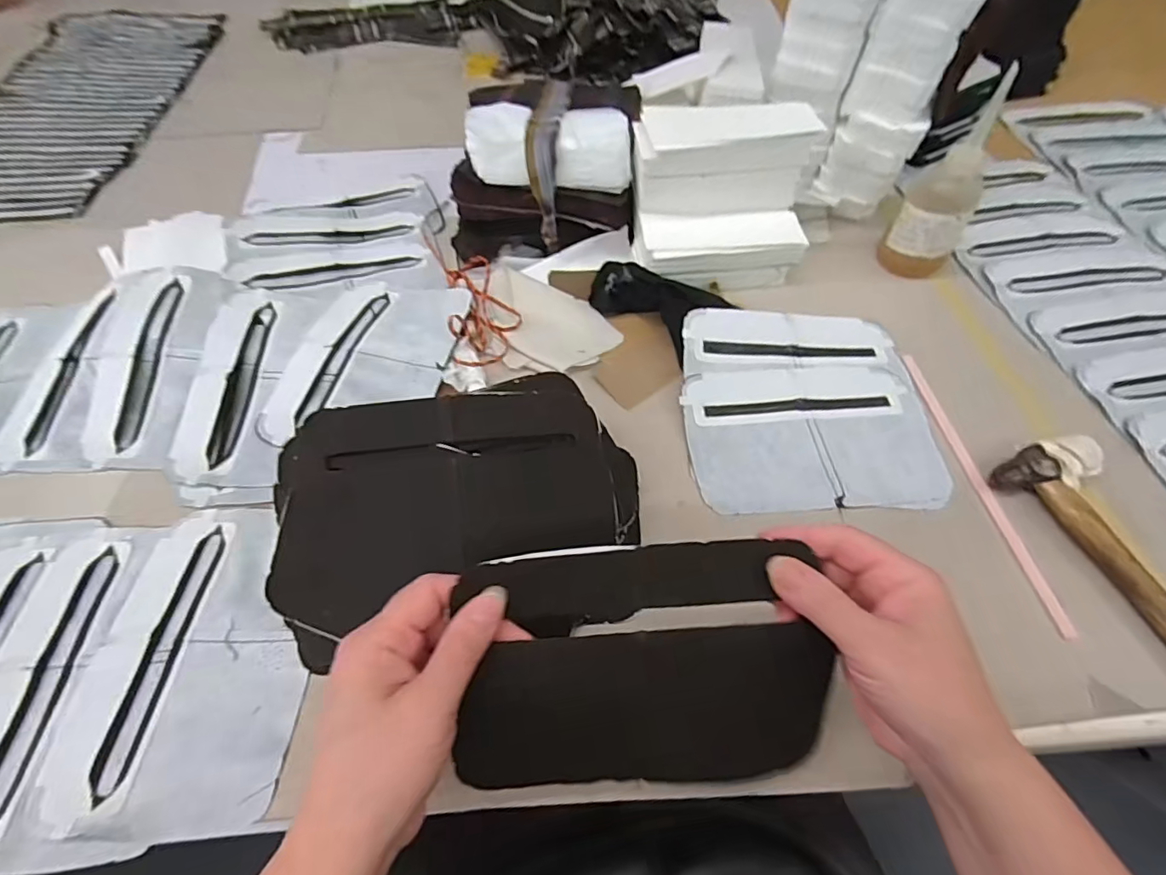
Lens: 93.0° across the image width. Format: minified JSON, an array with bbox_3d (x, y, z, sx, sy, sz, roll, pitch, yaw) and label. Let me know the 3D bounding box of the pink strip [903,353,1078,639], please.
[{"bbox_3d":[0.304,0.027,0.428,0.010,0.007,0.247,-4,55,-3],"label":"pink strip"}]

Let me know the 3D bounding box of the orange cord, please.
[{"bbox_3d":[-0.110,-0.157,0.539,0.068,0.029,0.227,-13,56,-10],"label":"orange cord"}]

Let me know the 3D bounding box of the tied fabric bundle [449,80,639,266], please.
[{"bbox_3d":[-0.039,-0.273,0.566,0.181,0.116,0.167,1,55,1],"label":"tied fabric bundle"}]

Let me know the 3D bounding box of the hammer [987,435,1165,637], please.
[{"bbox_3d":[0.385,0.121,0.347,0.068,0.027,0.280,-15,56,-11],"label":"hammer"}]

